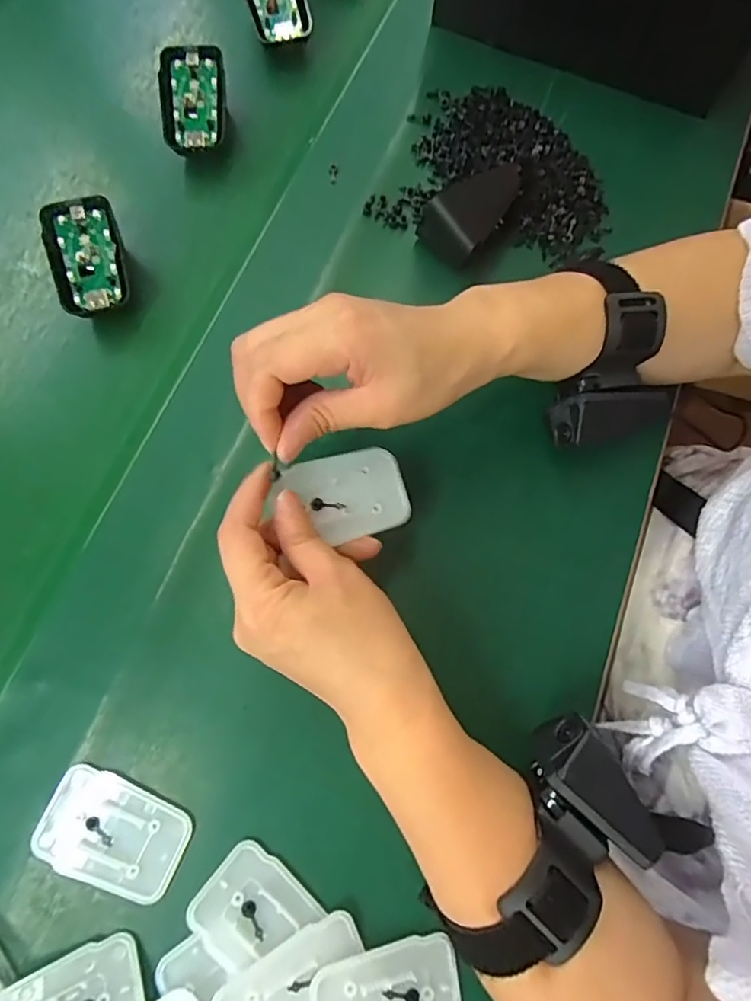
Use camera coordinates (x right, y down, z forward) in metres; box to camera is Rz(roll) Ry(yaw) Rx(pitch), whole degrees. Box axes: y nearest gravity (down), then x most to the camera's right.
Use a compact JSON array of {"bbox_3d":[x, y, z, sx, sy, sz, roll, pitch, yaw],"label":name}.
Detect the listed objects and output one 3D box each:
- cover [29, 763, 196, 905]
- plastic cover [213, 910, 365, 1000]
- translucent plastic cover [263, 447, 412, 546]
[{"bbox_3d":[-0.128,0.163,0.267,0.069,0.005,0.044,24,73,7],"label":"cover"},{"bbox_3d":[-0.037,0.222,0.245,0.070,0.010,0.039,-30,75,-10],"label":"plastic cover"},{"bbox_3d":[-0.016,-0.002,0.286,0.066,0.004,0.044,-15,81,-16],"label":"translucent plastic cover"}]

